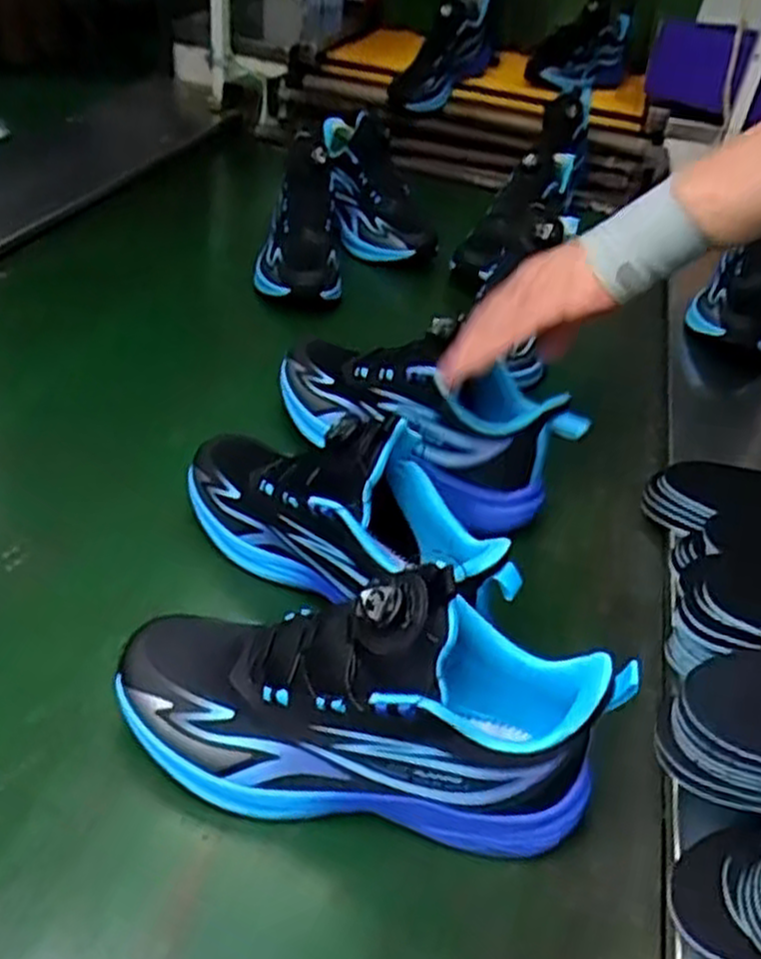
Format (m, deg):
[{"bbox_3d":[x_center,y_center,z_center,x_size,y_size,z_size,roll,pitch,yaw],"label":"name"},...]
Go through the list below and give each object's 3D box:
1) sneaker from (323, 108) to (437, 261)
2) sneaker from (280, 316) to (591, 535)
[{"bbox_3d":[-0.014,-0.401,1.064,0.097,0.096,0.257,-16,77,-22],"label":"sneaker"},{"bbox_3d":[0.030,-0.062,0.666,0.269,0.130,0.090,31,44,25],"label":"sneaker"}]

